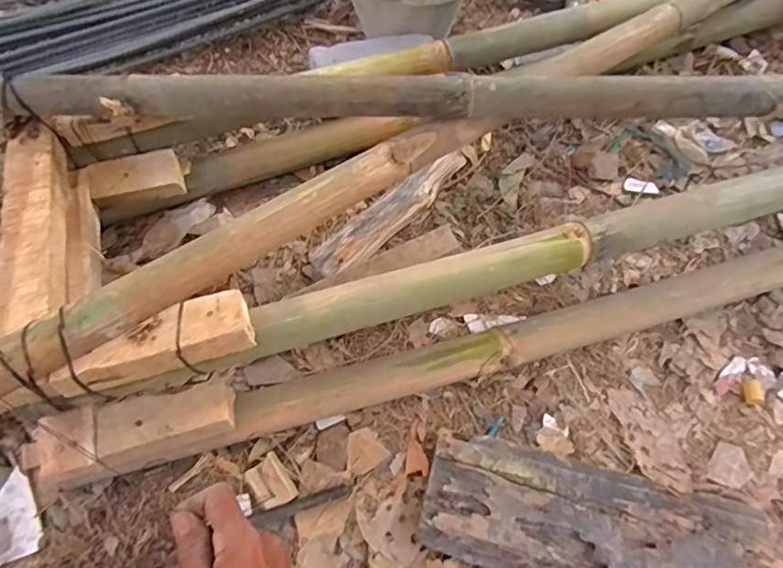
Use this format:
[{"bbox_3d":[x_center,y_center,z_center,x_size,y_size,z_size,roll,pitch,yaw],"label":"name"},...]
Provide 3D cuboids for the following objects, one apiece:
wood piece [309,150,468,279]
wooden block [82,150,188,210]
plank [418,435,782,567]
[{"bbox_3d":[0.006,-0.112,0.776,0.053,0.031,0.304,40,69,18],"label":"wood piece"},{"bbox_3d":[-0.355,-0.145,0.716,0.119,0.037,0.055,-16,64,-9],"label":"wooden block"},{"bbox_3d":[0.231,0.270,0.566,0.394,0.061,0.141,9,63,4],"label":"plank"}]

